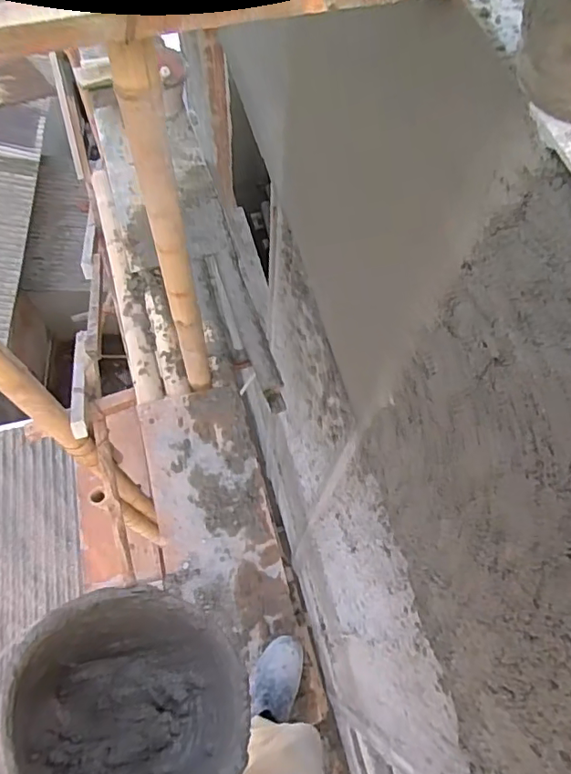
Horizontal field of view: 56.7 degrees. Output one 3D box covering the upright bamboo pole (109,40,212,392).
[{"bbox_3d":[-0.223,-0.228,1.113,0.070,0.937,0.069,-15,67,-10],"label":"upright bamboo pole"}]

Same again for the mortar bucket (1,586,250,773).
[{"bbox_3d":[-0.184,0.375,0.584,0.242,0.180,0.233,13,40,-26],"label":"mortar bucket"}]

